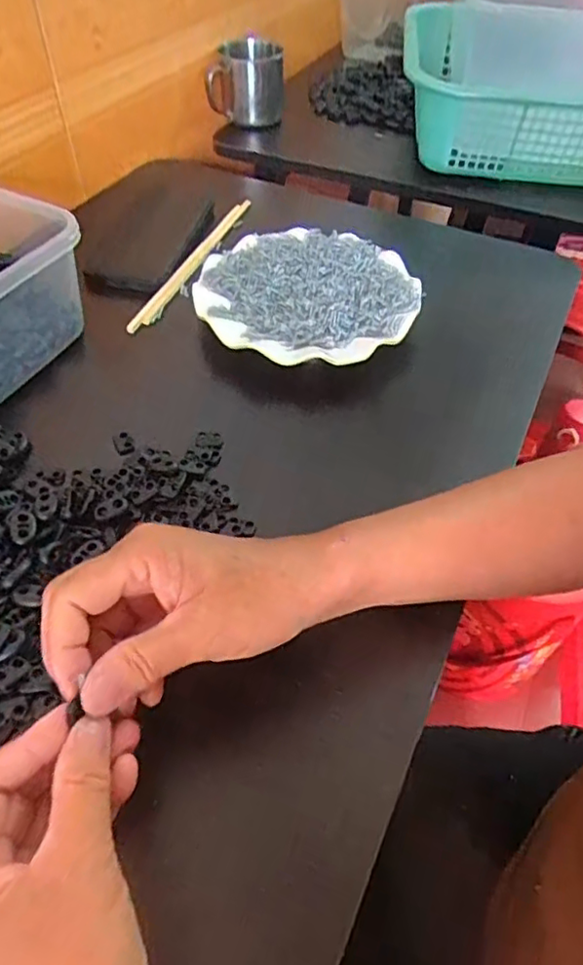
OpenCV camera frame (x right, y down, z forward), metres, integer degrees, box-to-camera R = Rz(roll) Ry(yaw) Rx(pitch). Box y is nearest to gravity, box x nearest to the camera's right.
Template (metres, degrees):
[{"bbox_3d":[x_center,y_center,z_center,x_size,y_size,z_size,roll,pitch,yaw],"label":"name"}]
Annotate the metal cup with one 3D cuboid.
[{"bbox_3d":[-0.058,-0.513,0.789,0.092,0.082,0.063,1,50,-1],"label":"metal cup"}]

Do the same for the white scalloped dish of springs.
[{"bbox_3d":[0.014,-0.154,0.524,0.176,0.033,0.169,1,50,-1],"label":"white scalloped dish of springs"}]

